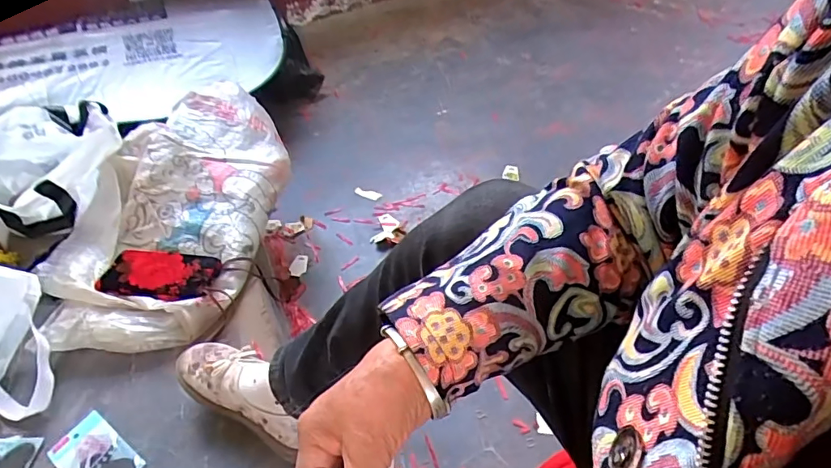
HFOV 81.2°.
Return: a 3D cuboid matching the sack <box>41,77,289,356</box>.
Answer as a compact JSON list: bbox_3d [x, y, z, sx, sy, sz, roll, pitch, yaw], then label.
[{"bbox_3d":[-0.474,-0.074,0.964,0.372,0.129,0.621,0,47,6],"label":"sack"}]

